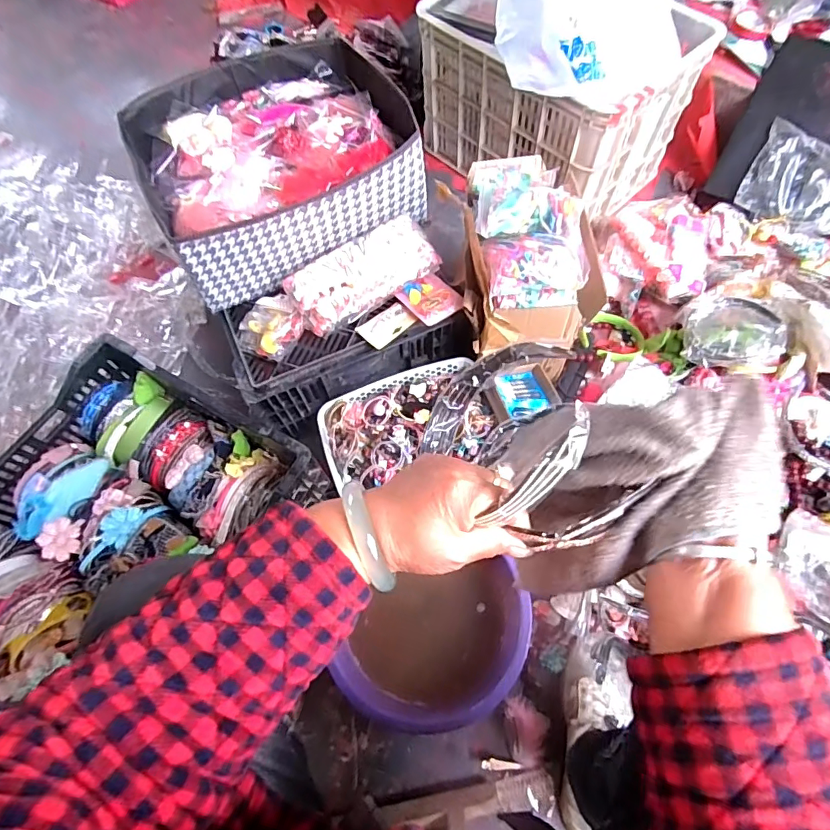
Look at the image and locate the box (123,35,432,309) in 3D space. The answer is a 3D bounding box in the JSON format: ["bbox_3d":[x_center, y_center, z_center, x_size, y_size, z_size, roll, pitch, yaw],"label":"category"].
[{"bbox_3d":[-0.222,-0.410,0.788,0.393,0.140,0.367,-26,66,-9],"label":"box"}]

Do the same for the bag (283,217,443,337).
[{"bbox_3d":[-0.082,-0.220,0.754,0.233,0.068,0.098,-34,68,-12],"label":"bag"}]

